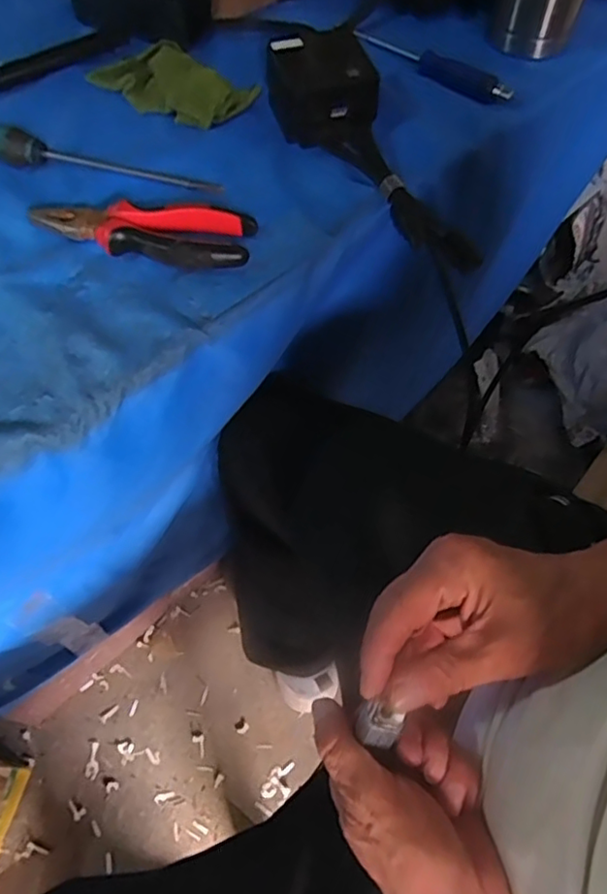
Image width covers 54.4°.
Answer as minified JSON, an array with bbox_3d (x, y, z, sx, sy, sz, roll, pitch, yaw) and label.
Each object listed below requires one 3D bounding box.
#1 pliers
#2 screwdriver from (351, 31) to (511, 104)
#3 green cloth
[{"bbox_3d":[-0.113,-0.160,0.424,0.154,0.019,0.056,14,61,7],"label":"pliers"},{"bbox_3d":[0.115,-0.346,0.530,0.161,0.012,0.024,38,66,19],"label":"screwdriver"},{"bbox_3d":[-0.112,-0.316,0.509,0.129,0.023,0.074,37,66,19],"label":"green cloth"}]

